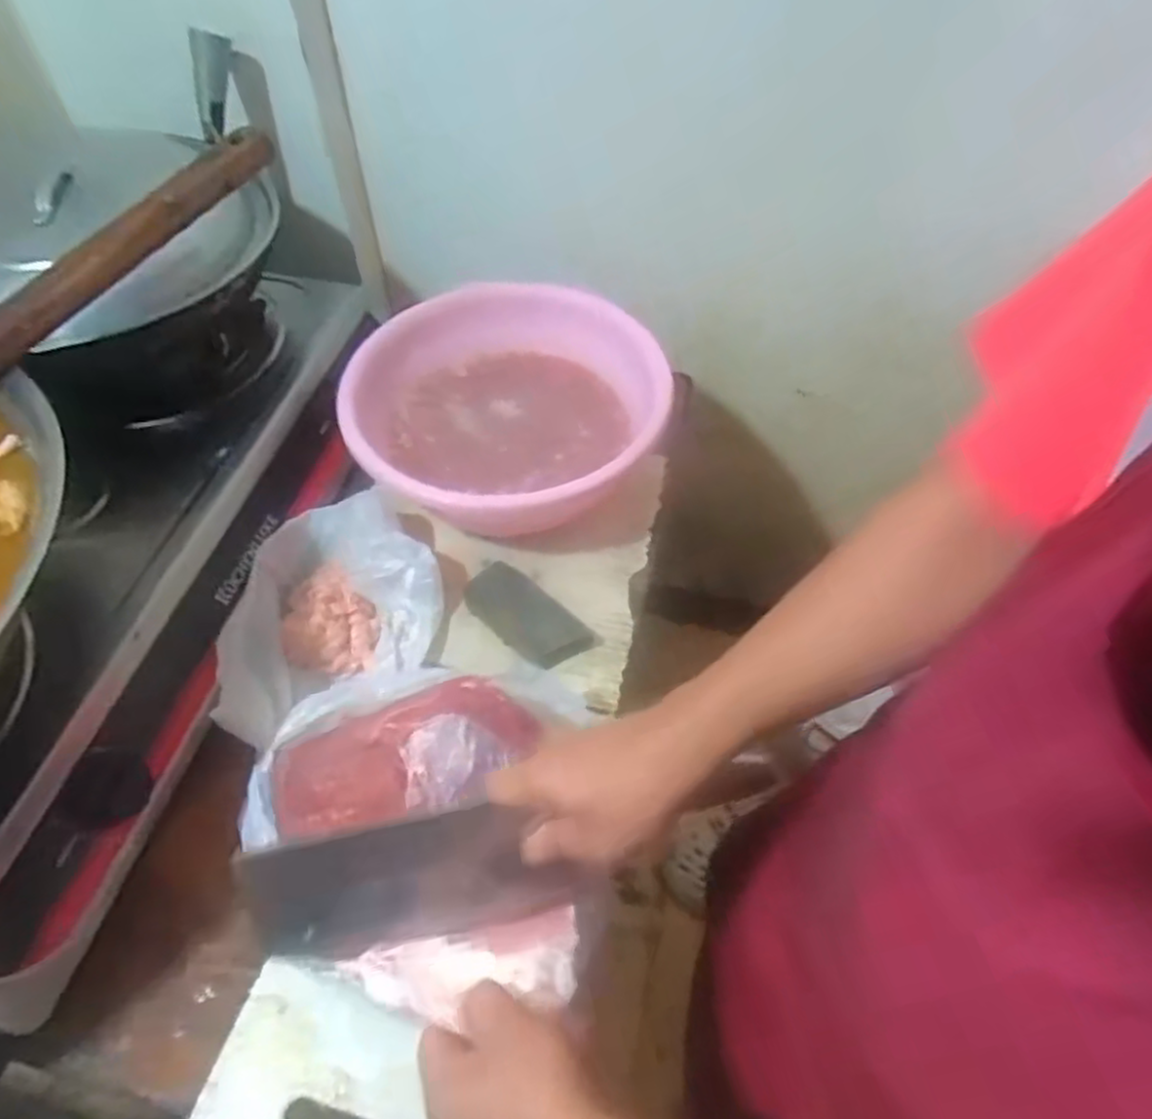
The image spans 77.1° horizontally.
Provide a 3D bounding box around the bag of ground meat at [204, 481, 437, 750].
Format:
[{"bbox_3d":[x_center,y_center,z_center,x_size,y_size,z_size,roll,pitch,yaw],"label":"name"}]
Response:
[{"bbox_3d":[-0.222,0.037,0.615,0.200,0.068,0.187,-32,59,-22],"label":"bag of ground meat"}]

